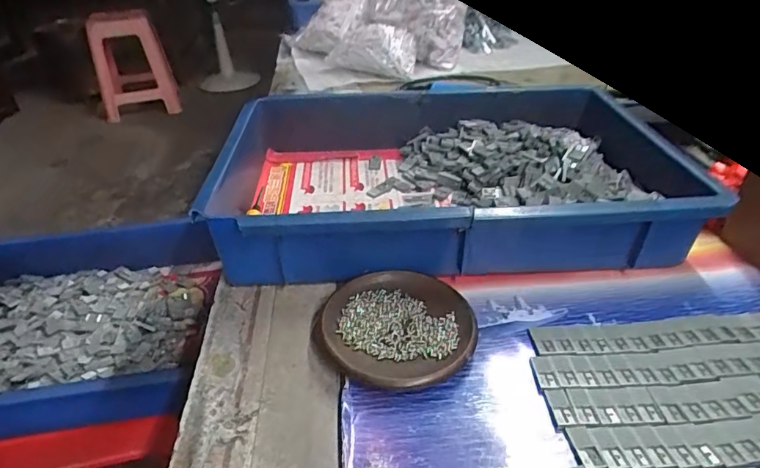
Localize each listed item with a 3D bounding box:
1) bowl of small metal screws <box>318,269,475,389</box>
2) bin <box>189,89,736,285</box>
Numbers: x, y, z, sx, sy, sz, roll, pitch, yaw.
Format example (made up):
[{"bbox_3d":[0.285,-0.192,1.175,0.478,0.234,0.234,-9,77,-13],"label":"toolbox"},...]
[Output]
[{"bbox_3d":[0.014,0.071,0.363,0.113,0.019,0.105,-1,35,1],"label":"bowl of small metal screws"},{"bbox_3d":[0.059,-0.070,0.504,0.401,0.077,0.285,-3,35,-1],"label":"bin"}]

